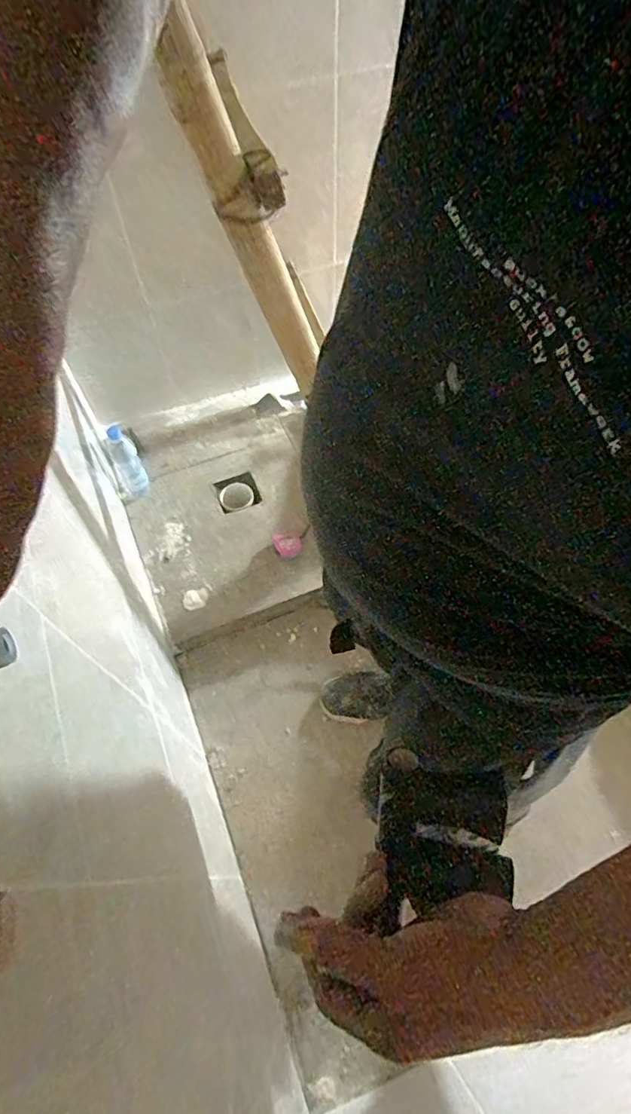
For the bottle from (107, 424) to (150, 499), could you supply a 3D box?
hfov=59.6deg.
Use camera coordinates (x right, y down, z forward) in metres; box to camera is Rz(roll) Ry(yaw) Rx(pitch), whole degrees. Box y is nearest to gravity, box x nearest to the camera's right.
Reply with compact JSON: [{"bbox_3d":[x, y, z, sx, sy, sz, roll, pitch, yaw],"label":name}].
[{"bbox_3d":[-0.466,-0.223,1.378,0.069,0.241,0.067,-21,62,-11],"label":"bottle"}]

